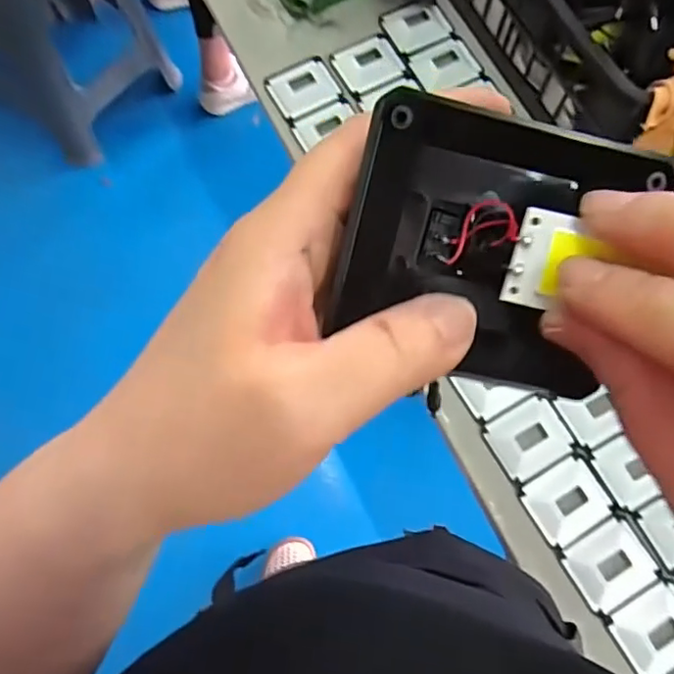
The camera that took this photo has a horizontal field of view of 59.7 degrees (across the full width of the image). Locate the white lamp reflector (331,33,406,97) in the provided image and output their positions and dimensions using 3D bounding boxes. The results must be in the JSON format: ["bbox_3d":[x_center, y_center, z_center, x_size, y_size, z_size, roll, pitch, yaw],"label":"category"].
[{"bbox_3d":[0.039,-0.338,0.725,0.075,0.011,0.073,-27,76,-10],"label":"white lamp reflector"}]

